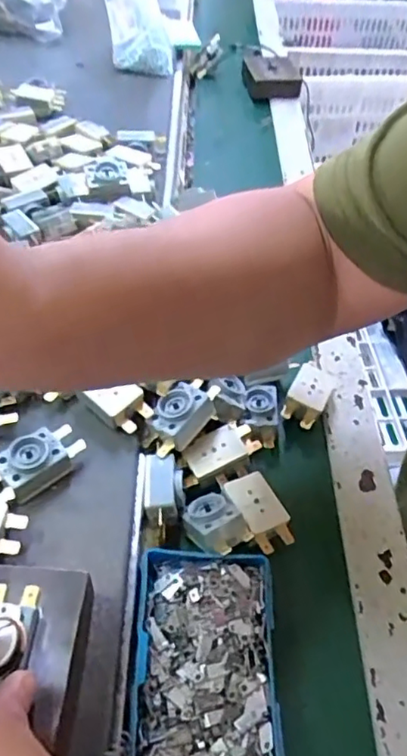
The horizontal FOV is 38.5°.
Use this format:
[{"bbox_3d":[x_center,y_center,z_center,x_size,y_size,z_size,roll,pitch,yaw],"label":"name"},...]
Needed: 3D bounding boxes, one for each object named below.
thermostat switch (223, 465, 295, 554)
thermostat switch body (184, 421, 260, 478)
[{"bbox_3d":[0.031,0.078,0.359,0.027,0.018,0.062,-17,51,-18],"label":"thermostat switch"},{"bbox_3d":[0.013,0.047,0.379,0.048,0.011,0.028,-26,54,-25],"label":"thermostat switch body"}]

